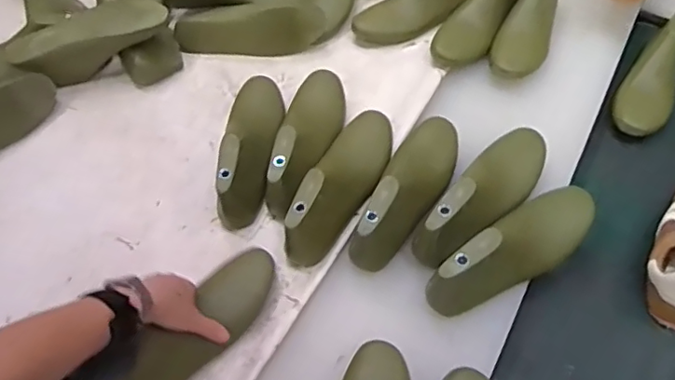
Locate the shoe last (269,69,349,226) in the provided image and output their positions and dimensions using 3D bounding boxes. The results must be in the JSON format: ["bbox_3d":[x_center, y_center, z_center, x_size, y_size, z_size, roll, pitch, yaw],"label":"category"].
[{"bbox_3d":[-0.043,-0.090,0.837,0.085,0.091,0.266,8,56,9],"label":"shoe last"}]

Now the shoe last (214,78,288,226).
[{"bbox_3d":[-0.124,-0.082,0.827,0.078,0.086,0.269,-3,55,1],"label":"shoe last"}]

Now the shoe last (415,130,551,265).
[{"bbox_3d":[0.199,-0.005,0.772,0.092,0.093,0.261,33,63,23],"label":"shoe last"}]

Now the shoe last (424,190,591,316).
[{"bbox_3d":[0.224,0.072,0.714,0.256,0.096,0.068,-29,58,-16],"label":"shoe last"}]

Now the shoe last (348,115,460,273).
[{"bbox_3d":[0.099,-0.012,0.781,0.085,0.094,0.254,20,58,16],"label":"shoe last"}]

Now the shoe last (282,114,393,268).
[{"bbox_3d":[0.008,-0.021,0.789,0.085,0.092,0.258,16,57,14],"label":"shoe last"}]

